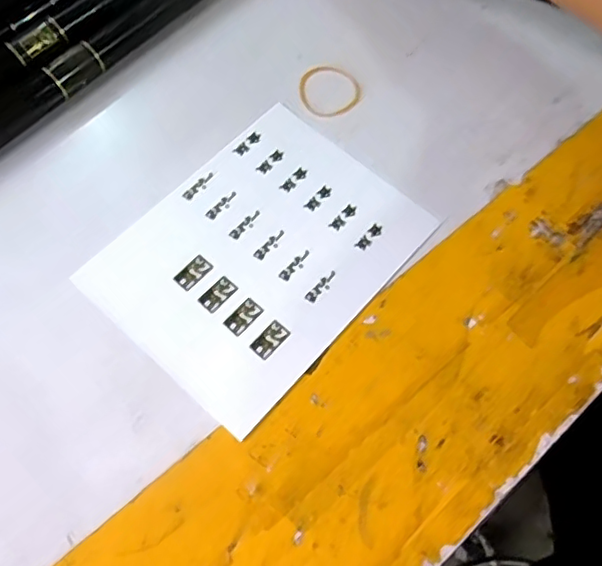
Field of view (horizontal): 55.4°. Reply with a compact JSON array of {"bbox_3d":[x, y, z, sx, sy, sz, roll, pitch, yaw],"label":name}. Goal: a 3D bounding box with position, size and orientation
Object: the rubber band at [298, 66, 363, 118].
[{"bbox_3d":[0.018,-0.123,0.366,0.039,0.004,0.040,1,66,-1],"label":"rubber band"}]

